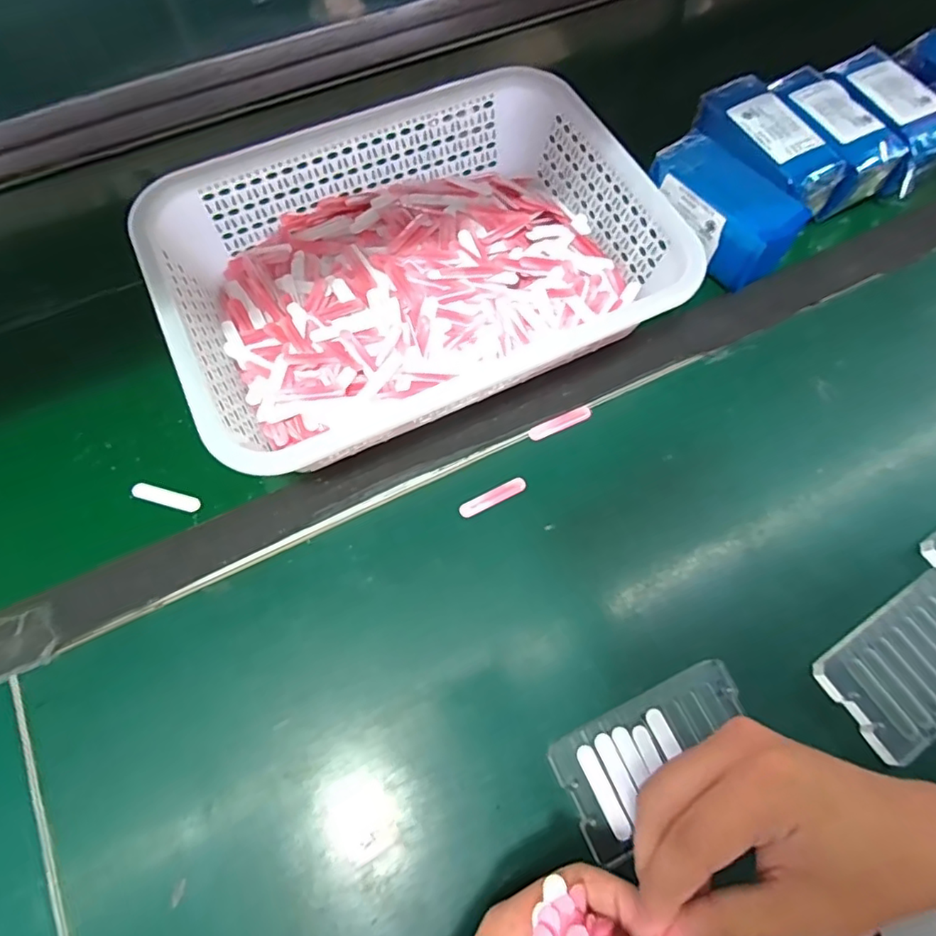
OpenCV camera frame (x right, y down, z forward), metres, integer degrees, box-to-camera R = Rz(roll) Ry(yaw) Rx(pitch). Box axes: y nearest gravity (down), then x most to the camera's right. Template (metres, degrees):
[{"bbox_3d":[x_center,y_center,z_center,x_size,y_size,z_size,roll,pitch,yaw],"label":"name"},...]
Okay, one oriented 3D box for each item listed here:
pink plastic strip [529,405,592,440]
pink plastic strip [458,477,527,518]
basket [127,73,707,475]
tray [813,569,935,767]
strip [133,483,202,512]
[{"bbox_3d":[0.070,-0.034,0.431,0.050,0.004,0.012,-23,69,-8],"label":"pink plastic strip"},{"bbox_3d":[0.018,0.020,0.407,0.052,0.004,0.011,-26,69,-10],"label":"pink plastic strip"},{"bbox_3d":[-0.042,-0.151,0.441,0.355,0.085,0.252,-26,69,-10],"label":"basket"},{"bbox_3d":[0.287,0.122,0.363,0.127,0.011,0.069,-31,70,-12],"label":"tray"},{"bbox_3d":[-0.217,0.021,0.409,0.052,0.004,0.011,14,68,7],"label":"strip"}]

